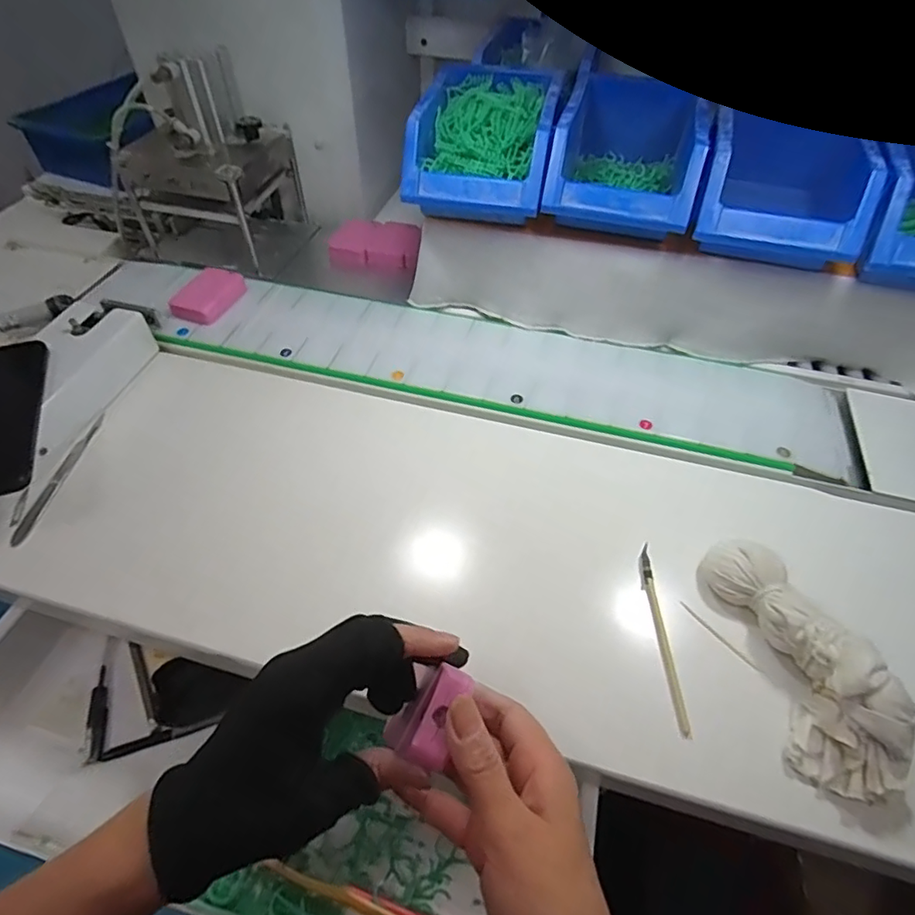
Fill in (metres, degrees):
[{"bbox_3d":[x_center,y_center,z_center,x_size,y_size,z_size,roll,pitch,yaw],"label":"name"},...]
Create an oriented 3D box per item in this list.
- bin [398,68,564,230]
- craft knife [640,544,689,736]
[{"bbox_3d":[0.029,-0.300,0.521,0.123,0.073,0.181,11,51,7],"label":"bin"},{"bbox_3d":[0.137,0.116,0.368,0.007,0.007,0.128,2,51,0],"label":"craft knife"}]

